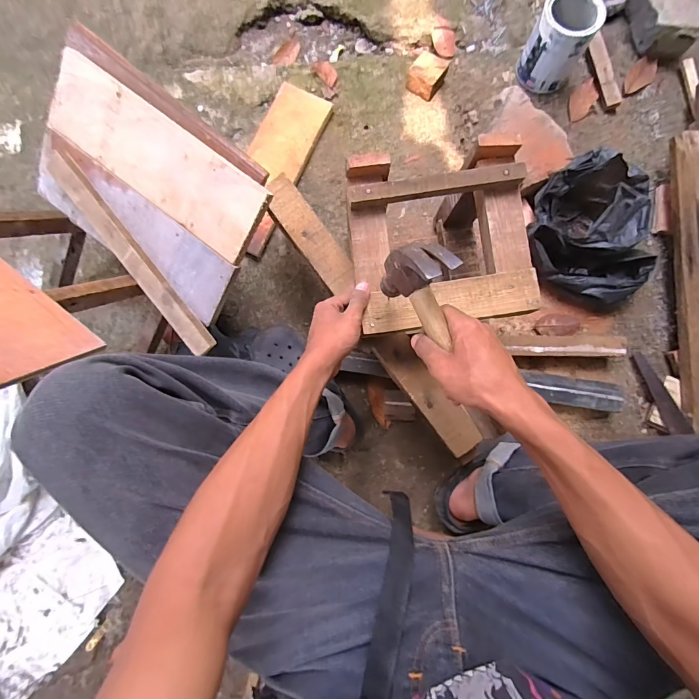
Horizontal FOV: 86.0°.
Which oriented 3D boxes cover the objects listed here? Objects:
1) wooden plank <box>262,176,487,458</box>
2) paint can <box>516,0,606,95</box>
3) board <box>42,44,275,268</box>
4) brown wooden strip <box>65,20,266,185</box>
[{"bbox_3d":[0.034,-0.056,0.601,0.055,0.022,0.521,-37,86,-2],"label":"wooden plank"},{"bbox_3d":[0.414,-0.608,0.743,0.110,0.126,0.115,34,86,3],"label":"paint can"},{"bbox_3d":[-0.272,-0.265,0.519,0.351,0.010,0.107,37,113,4],"label":"board"},{"bbox_3d":[-0.248,-0.338,0.511,0.346,0.011,0.034,36,87,3],"label":"brown wooden strip"}]

